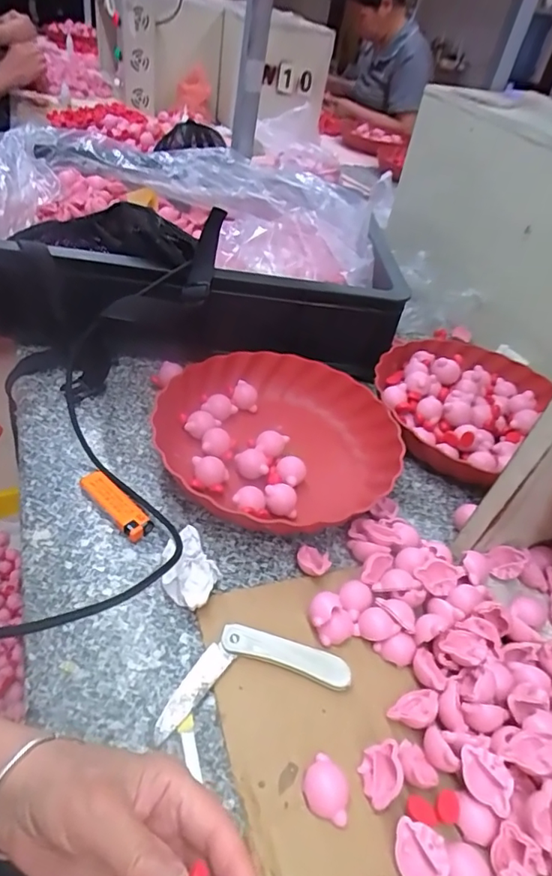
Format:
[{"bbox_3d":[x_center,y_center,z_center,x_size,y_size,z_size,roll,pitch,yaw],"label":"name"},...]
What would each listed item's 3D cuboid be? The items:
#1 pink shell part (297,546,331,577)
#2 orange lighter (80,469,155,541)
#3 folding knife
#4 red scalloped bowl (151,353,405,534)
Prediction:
[{"bbox_3d":[0.032,0.107,0.443,0.030,0.016,0.024,28,44,18],"label":"pink shell part"},{"bbox_3d":[-0.143,0.059,0.460,0.082,0.012,0.024,38,48,26],"label":"orange lighter"},{"bbox_3d":[-0.020,0.163,0.365,0.135,0.011,0.058,-5,44,-18],"label":"folding knife"},{"bbox_3d":[0.006,0.000,0.538,0.240,0.057,0.240,7,42,-6],"label":"red scalloped bowl"}]

